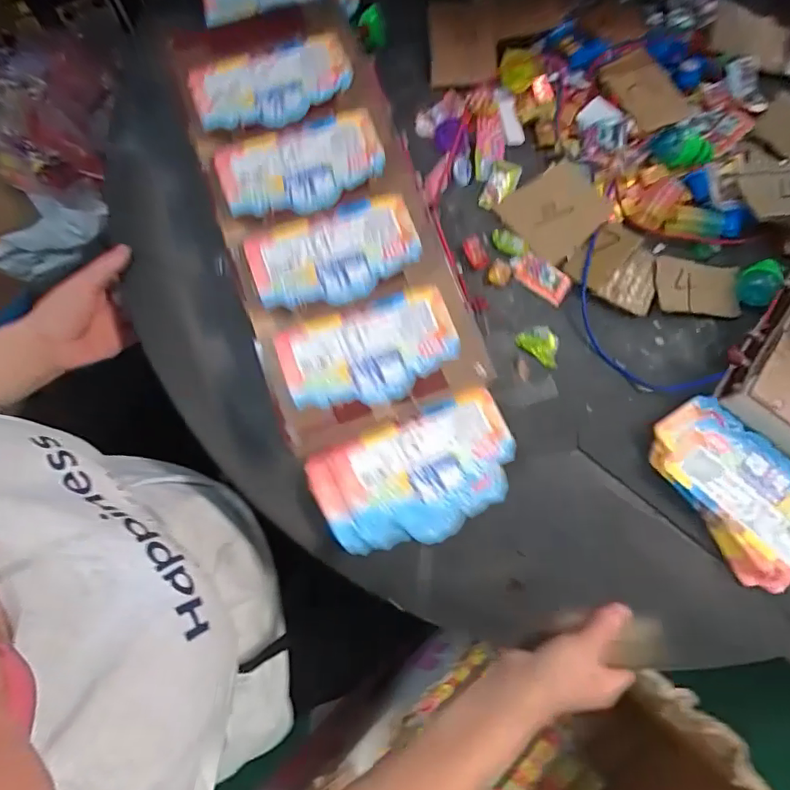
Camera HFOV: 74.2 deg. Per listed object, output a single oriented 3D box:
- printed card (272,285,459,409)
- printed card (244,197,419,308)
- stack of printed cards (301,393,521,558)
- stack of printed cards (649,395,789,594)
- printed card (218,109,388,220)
[{"bbox_3d":[-0.020,-0.035,0.427,0.140,0.010,0.080,-19,76,-7],"label":"printed card"},{"bbox_3d":[-0.050,-0.121,0.441,0.140,0.013,0.080,-24,77,-7],"label":"printed card"},{"bbox_3d":[0.022,0.073,0.442,0.167,0.020,0.107,-24,95,-6],"label":"stack of printed cards"},{"bbox_3d":[0.303,0.082,0.458,0.089,0.026,0.167,-35,79,-10],"label":"stack of printed cards"},{"bbox_3d":[-0.082,-0.205,0.460,0.141,0.018,0.082,-22,77,-7],"label":"printed card"}]

